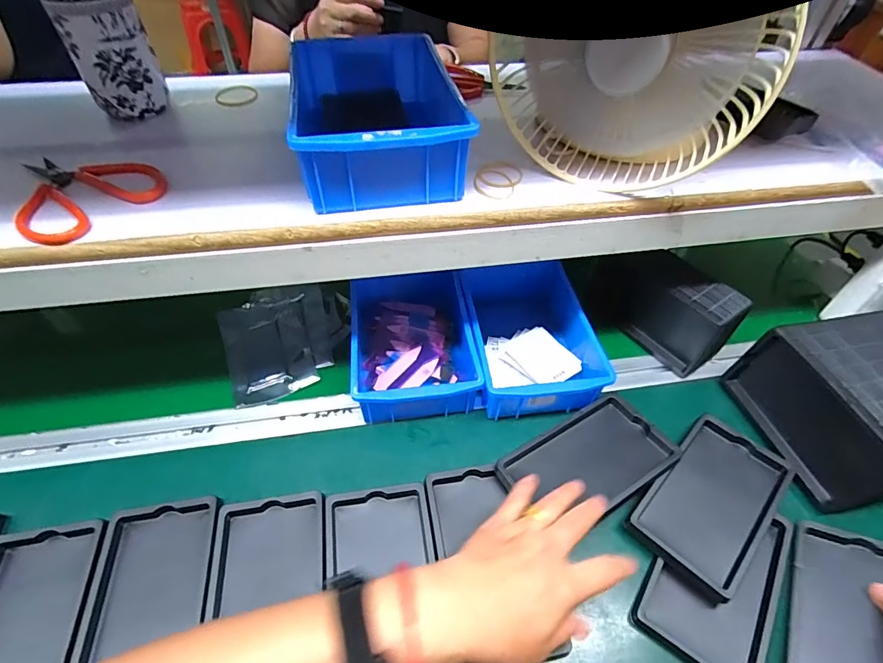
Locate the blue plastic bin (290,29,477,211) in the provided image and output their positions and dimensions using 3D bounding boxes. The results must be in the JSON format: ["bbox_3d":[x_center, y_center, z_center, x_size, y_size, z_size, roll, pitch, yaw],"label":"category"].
[{"bbox_3d":[-0.057,-0.182,0.389,0.122,0.064,0.196,-7,49,-9],"label":"blue plastic bin"}]

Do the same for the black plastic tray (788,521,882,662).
[{"bbox_3d":[0.331,0.236,0.357,0.089,0.022,0.158,5,42,39],"label":"black plastic tray"}]

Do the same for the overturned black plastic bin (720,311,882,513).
[{"bbox_3d":[0.439,0.074,0.467,0.188,0.097,0.173,-9,49,-11],"label":"overturned black plastic bin"}]

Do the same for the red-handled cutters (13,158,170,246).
[{"bbox_3d":[-0.269,-0.109,0.354,0.094,0.015,0.107,-17,51,-17],"label":"red-handled cutters"}]

